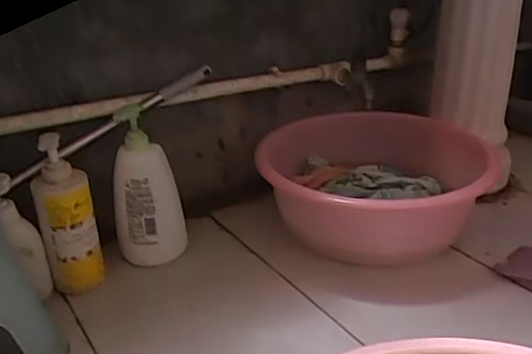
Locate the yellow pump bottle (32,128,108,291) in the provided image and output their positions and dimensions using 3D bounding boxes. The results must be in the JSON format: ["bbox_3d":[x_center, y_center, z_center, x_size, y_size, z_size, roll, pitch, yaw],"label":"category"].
[{"bbox_3d":[-0.293,0.063,0.857,0.082,0.233,0.059,-14,30,-21],"label":"yellow pump bottle"}]

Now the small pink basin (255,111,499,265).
[{"bbox_3d":[0.197,0.018,1.032,0.415,0.147,0.362,1,27,6],"label":"small pink basin"}]

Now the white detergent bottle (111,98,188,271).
[{"bbox_3d":[-0.189,0.024,0.924,0.098,0.243,0.075,3,28,10],"label":"white detergent bottle"}]

